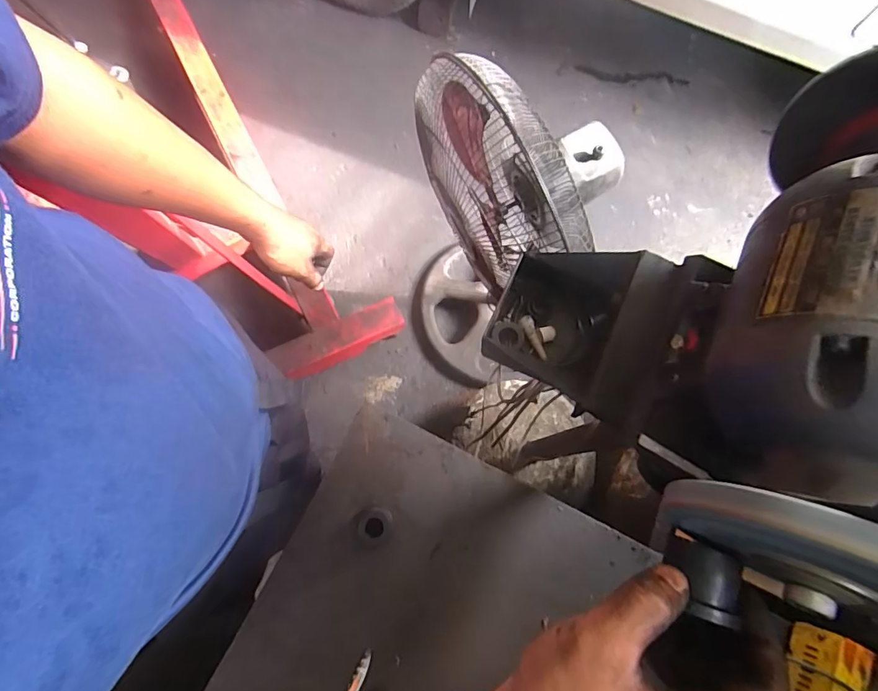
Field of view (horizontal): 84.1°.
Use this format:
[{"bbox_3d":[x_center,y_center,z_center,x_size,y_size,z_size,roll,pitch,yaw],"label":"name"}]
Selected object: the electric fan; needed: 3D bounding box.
[{"bbox_3d":[0.093,-0.202,1.062,0.308,0.961,0.316,1,74,-2],"label":"electric fan"}]

